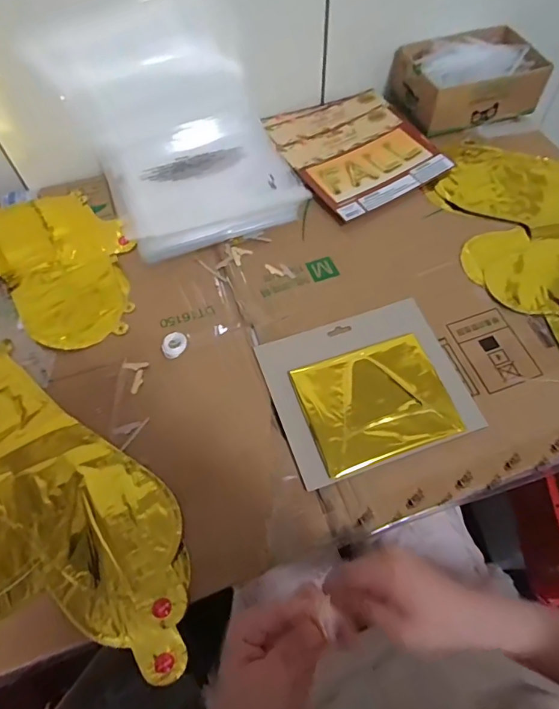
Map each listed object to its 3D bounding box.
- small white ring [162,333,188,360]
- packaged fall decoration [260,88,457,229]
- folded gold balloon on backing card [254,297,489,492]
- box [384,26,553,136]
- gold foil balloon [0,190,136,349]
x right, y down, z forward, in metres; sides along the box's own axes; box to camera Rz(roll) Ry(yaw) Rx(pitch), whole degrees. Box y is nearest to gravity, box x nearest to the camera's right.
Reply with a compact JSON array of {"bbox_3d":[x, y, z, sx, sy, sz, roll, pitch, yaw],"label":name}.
[{"bbox_3d":[-0.114,-0.011,0.502,0.026,0.007,0.031,-11,59,-4],"label":"small white ring"},{"bbox_3d":[0.101,-0.298,0.662,0.202,0.017,0.232,-29,62,-14],"label":"packaged fall decoration"},{"bbox_3d":[0.089,0.028,0.474,0.189,0.013,0.161,-17,60,-8],"label":"folded gold balloon on backing card"},{"bbox_3d":[0.277,-0.409,0.688,0.188,0.068,0.145,-15,60,-6],"label":"box"},{"bbox_3d":[-0.267,-0.121,0.574,0.150,0.011,0.272,-34,63,-16],"label":"gold foil balloon"}]

